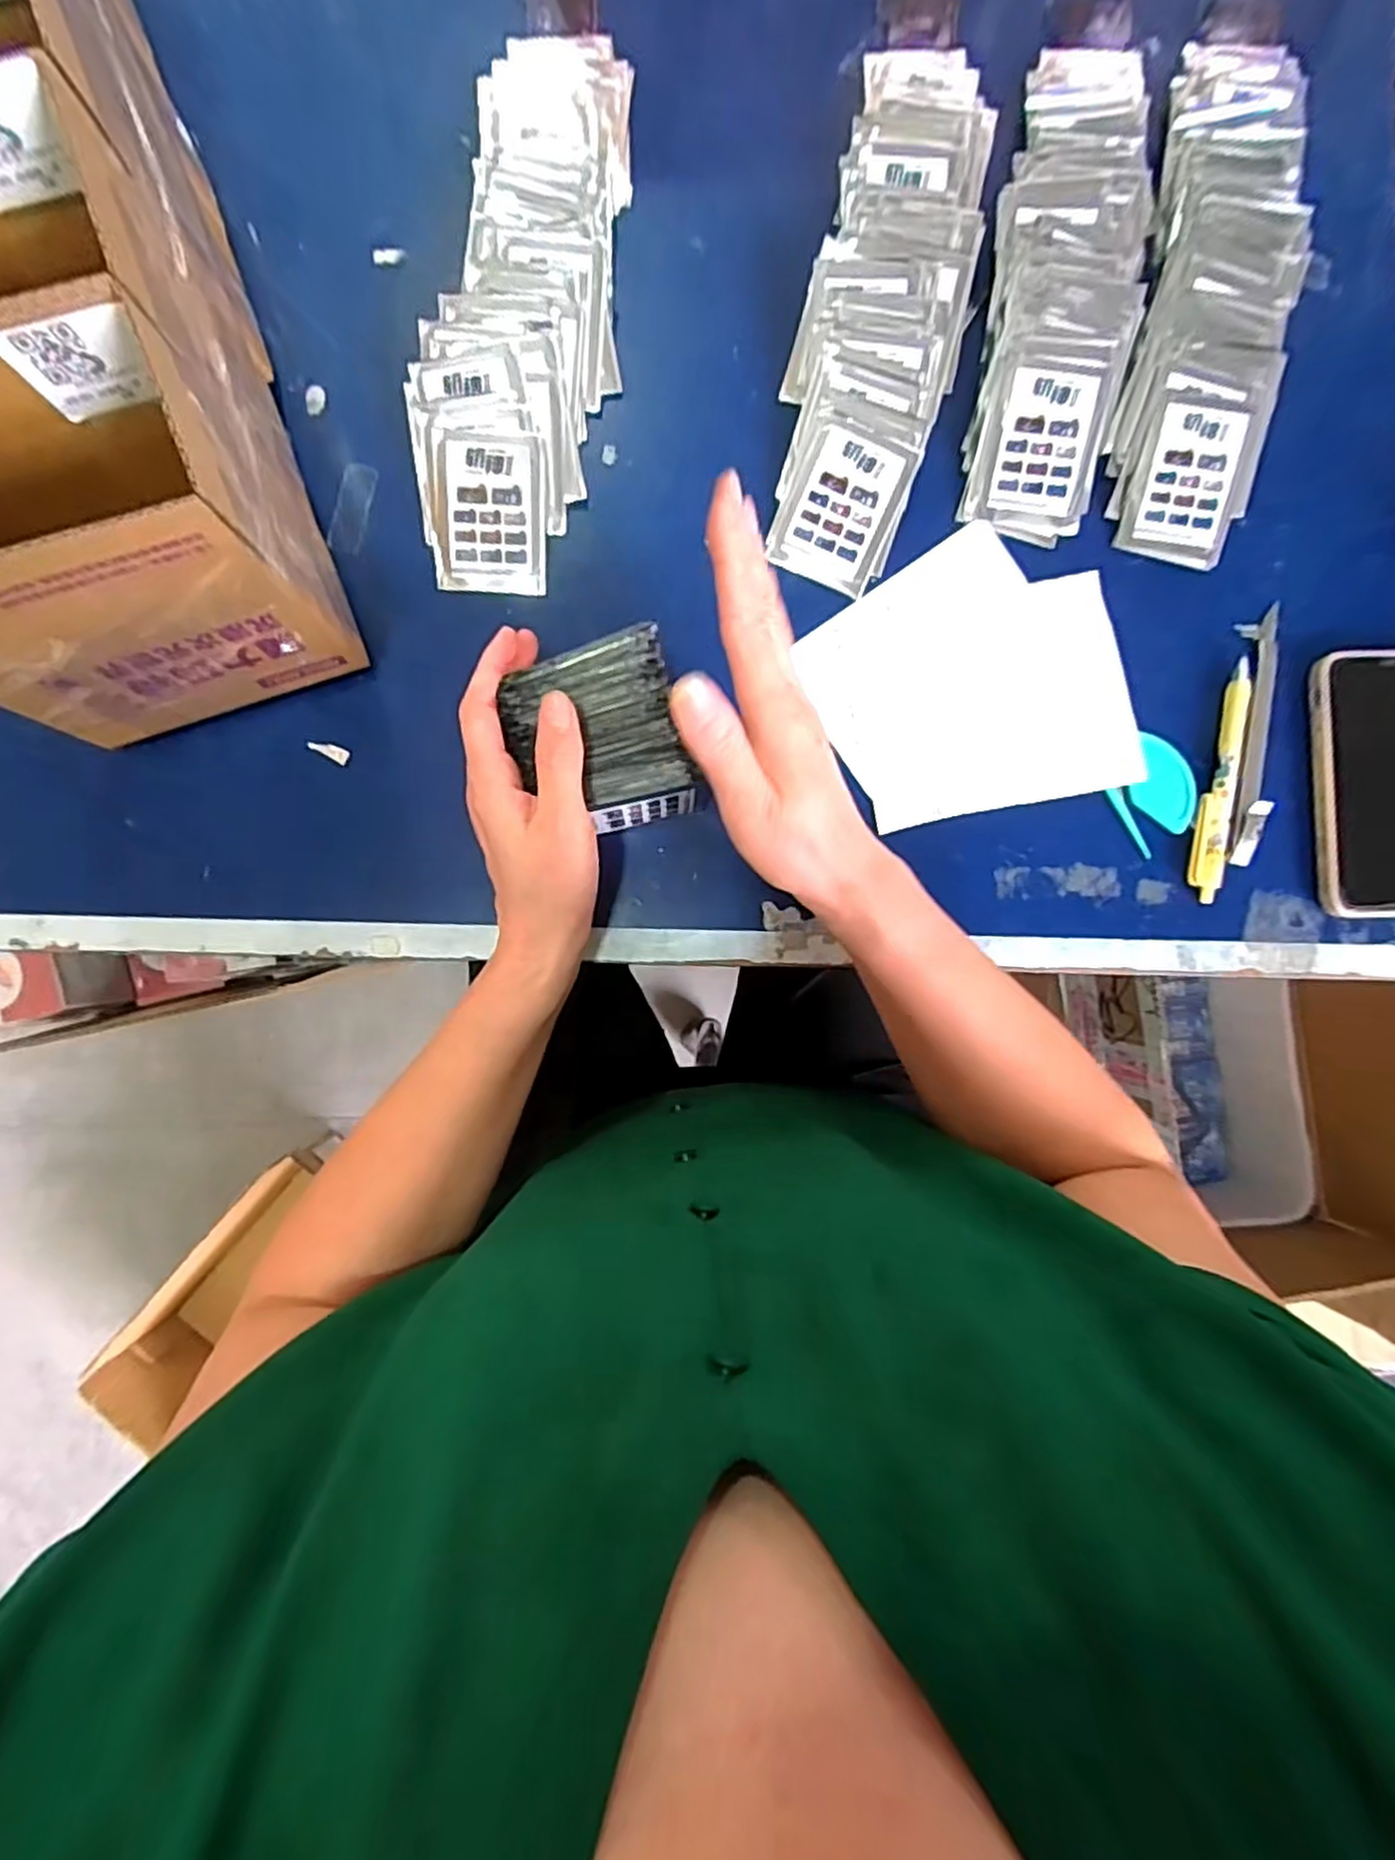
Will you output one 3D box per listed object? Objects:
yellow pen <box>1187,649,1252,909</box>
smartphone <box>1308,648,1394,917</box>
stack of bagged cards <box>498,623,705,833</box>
[{"bbox_3d":[0.298,-0.086,0.417,0.019,0.009,0.138,10,88,-3],"label":"yellow pen"},{"bbox_3d":[0.392,-0.084,0.416,0.078,0.012,0.151,-1,88,-3],"label":"smartphone"},{"bbox_3d":[-0.049,-0.097,0.378,0.080,0.047,0.085,-16,89,-3],"label":"stack of bagged cards"}]

